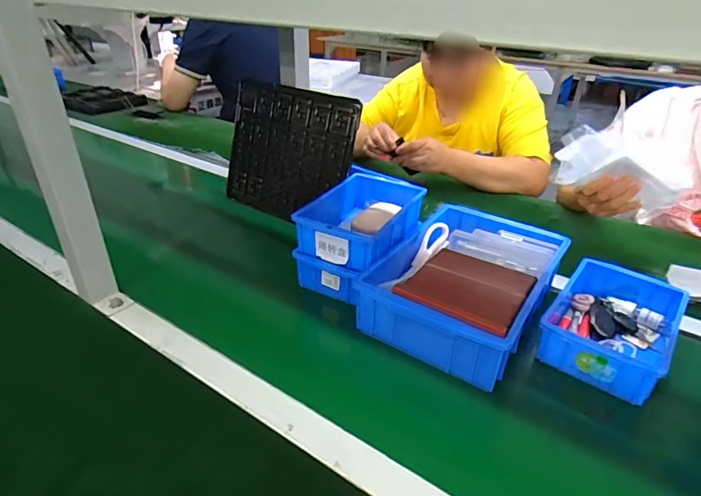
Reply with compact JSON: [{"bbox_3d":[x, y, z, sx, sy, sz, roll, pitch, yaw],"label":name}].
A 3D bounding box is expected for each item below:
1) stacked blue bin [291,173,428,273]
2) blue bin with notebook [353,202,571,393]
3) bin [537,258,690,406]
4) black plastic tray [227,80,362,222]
[{"bbox_3d":[0.020,-0.046,0.706,0.133,0.056,0.200,17,34,25],"label":"stacked blue bin"},{"bbox_3d":[0.163,0.042,0.648,0.206,0.078,0.290,22,37,28],"label":"blue bin with notebook"},{"bbox_3d":[0.342,0.098,0.593,0.131,0.055,0.202,24,38,30],"label":"bin"},{"bbox_3d":[-0.131,-0.187,0.884,0.304,0.241,0.017,21,11,31],"label":"black plastic tray"}]

